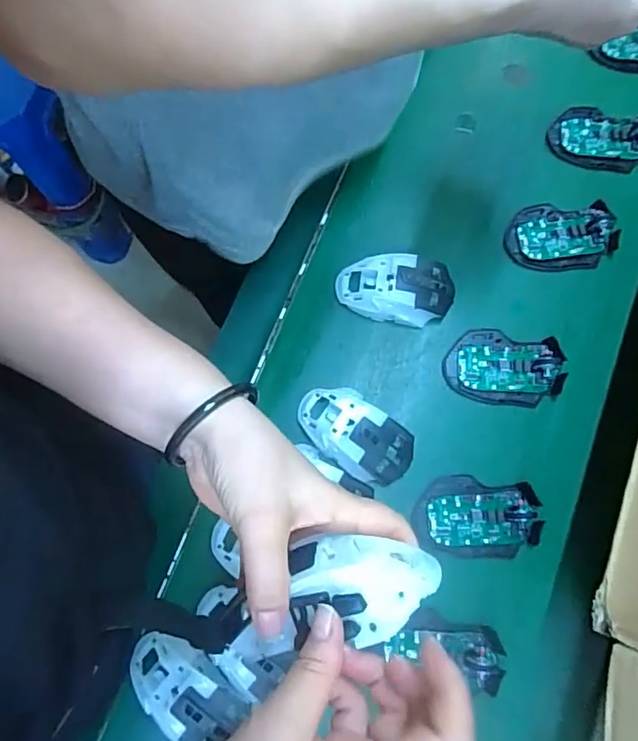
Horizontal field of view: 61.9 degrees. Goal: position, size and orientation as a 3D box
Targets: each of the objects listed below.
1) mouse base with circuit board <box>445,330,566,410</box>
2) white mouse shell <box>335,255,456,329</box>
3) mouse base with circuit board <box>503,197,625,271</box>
[{"bbox_3d":[0.186,-0.004,0.534,0.114,0.018,0.072,6,78,-2],"label":"mouse base with circuit board"},{"bbox_3d":[0.078,-0.082,0.540,0.116,0.037,0.061,7,78,-2],"label":"white mouse shell"},{"bbox_3d":[0.257,-0.143,0.564,0.112,0.015,0.074,-2,79,-4],"label":"mouse base with circuit board"}]

